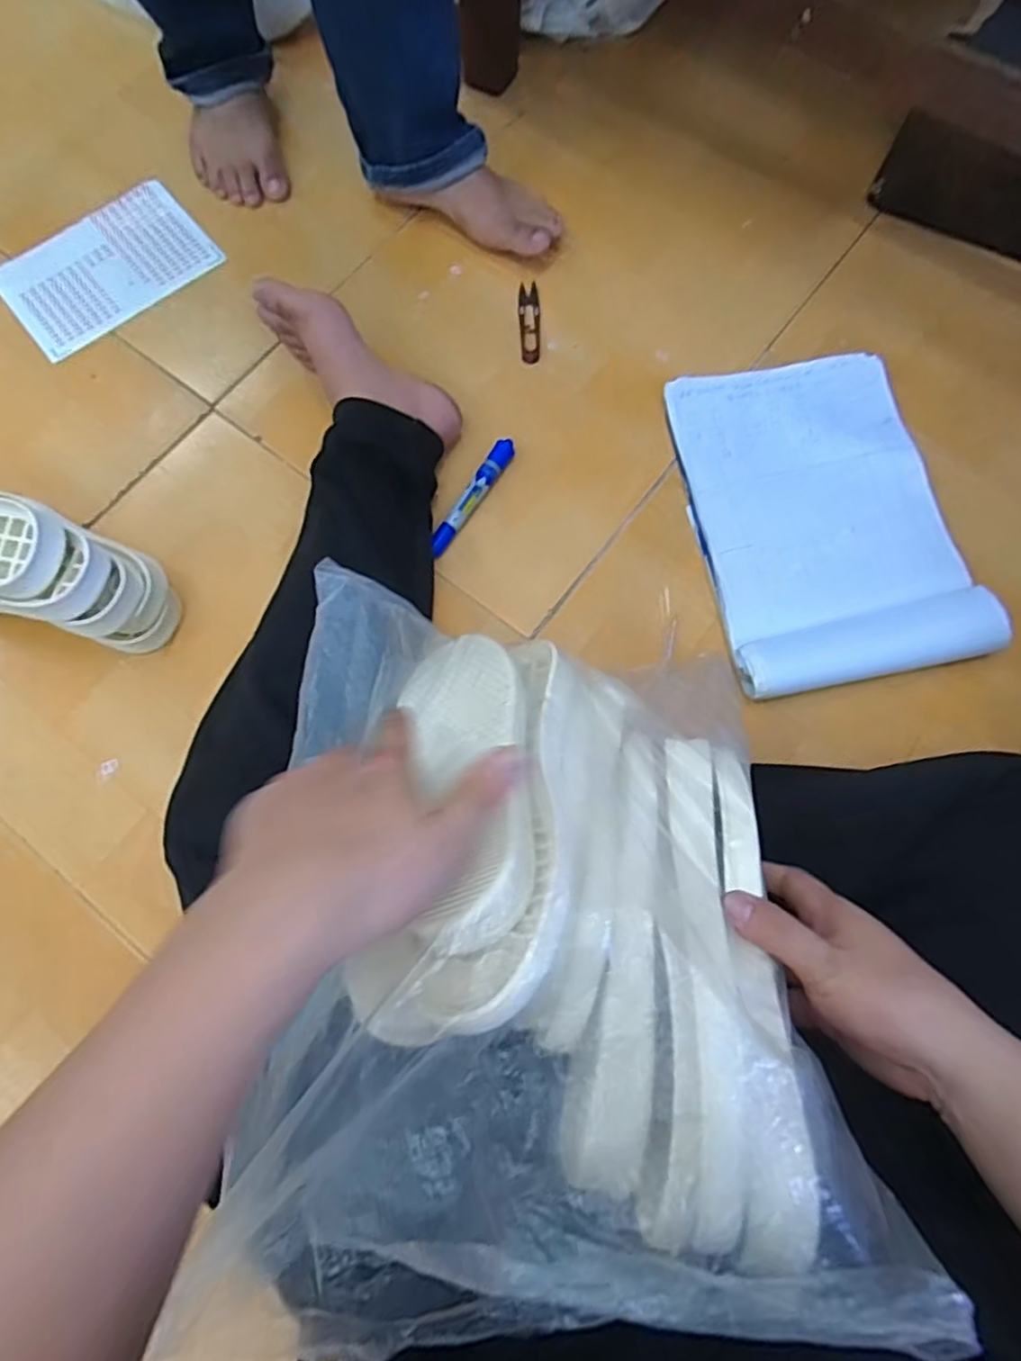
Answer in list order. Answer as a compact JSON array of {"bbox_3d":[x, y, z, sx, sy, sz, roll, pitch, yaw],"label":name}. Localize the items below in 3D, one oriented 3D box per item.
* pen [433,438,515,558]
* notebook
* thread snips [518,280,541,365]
[{"bbox_3d":[-0.036,-0.175,0.625,0.018,0.014,0.133,31,79,9],"label":"pen"},{"bbox_3d":[0.286,-0.159,0.605,0.228,0.036,0.331,-11,76,-1],"label":"notebook"},{"bbox_3d":[0.020,-0.376,0.690,0.021,0.004,0.102,-2,76,1],"label":"thread snips"}]

